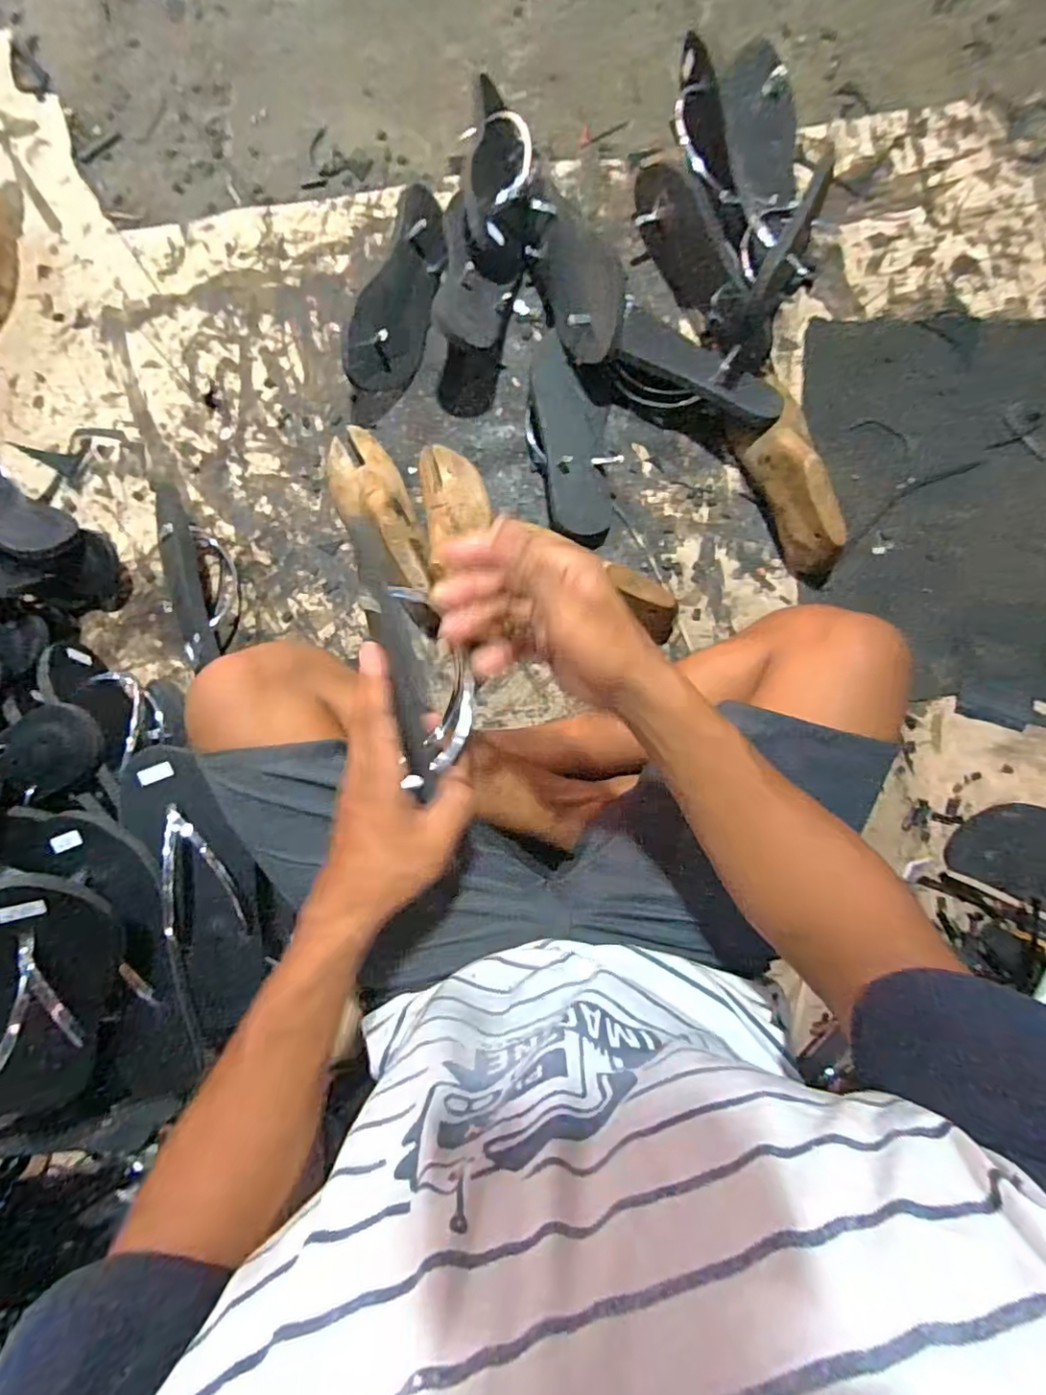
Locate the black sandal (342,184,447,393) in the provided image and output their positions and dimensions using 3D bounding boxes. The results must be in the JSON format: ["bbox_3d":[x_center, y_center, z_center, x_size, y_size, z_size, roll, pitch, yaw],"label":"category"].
[{"bbox_3d":[-0.133,-0.447,0.641,0.032,0.091,0.217,21,92,31],"label":"black sandal"}]

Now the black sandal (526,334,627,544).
[{"bbox_3d":[0.054,-0.289,0.658,0.091,0.051,0.222,-8,89,1],"label":"black sandal"}]

